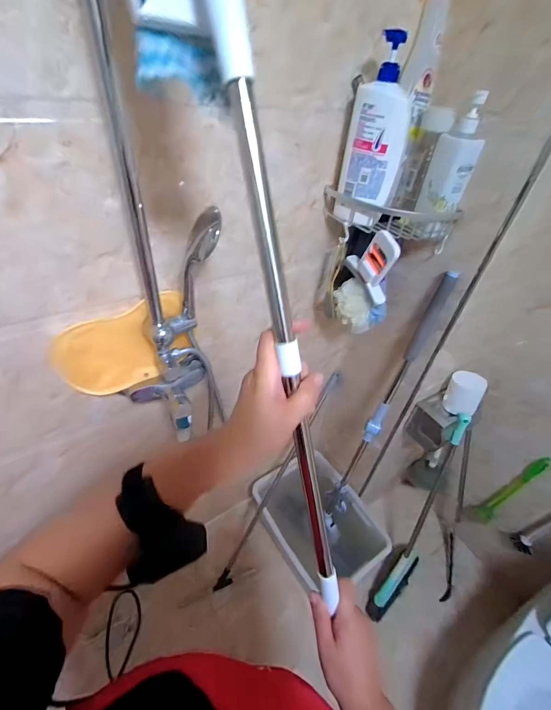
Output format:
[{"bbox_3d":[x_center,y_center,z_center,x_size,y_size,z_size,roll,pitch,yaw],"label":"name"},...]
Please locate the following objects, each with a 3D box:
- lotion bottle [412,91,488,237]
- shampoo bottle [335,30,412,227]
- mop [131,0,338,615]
[{"bbox_3d":[0.330,-0.342,0.620,0.071,0.215,0.056,5,42,-2],"label":"lotion bottle"},{"bbox_3d":[0.188,-0.389,0.609,0.107,0.269,0.052,8,42,1],"label":"shampoo bottle"},{"bbox_3d":[-0.007,-0.046,0.306,0.073,0.740,0.079,-25,21,-30],"label":"mop"}]

